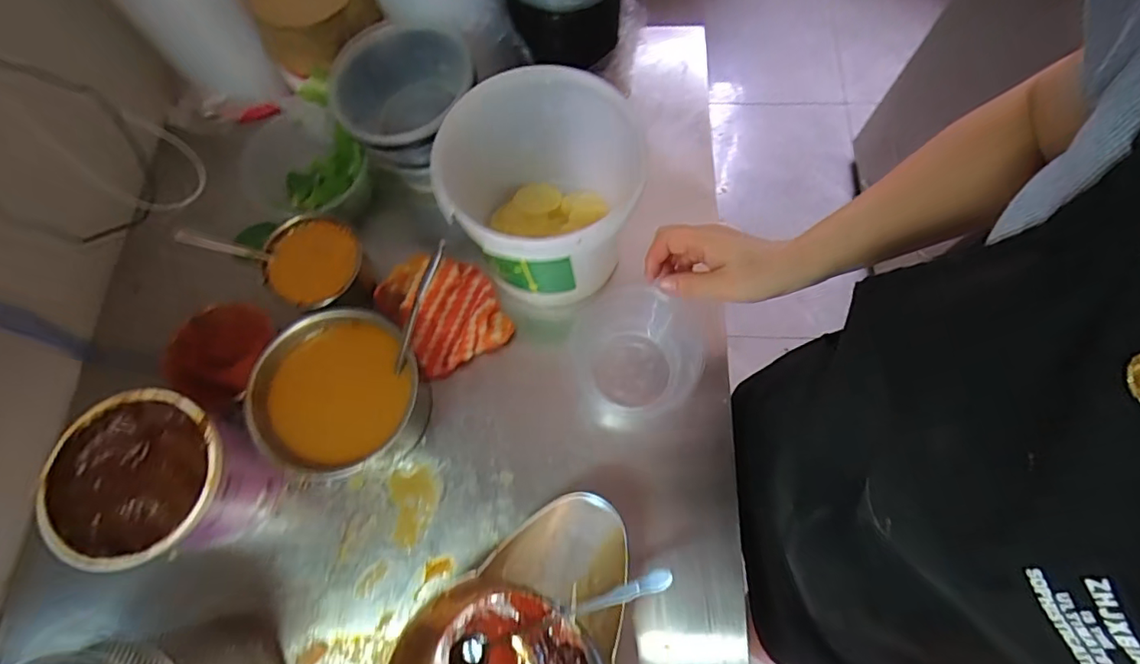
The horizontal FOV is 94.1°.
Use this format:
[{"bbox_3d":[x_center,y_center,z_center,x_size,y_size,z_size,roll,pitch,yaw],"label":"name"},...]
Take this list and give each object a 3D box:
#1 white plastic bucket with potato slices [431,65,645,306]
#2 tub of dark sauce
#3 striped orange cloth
[{"bbox_3d":[-0.032,-0.152,0.607,0.200,0.184,0.213,-1,71,2],"label":"white plastic bucket with potato slices"},{"bbox_3d":[-0.408,0.155,0.556,0.167,0.133,0.156,-1,71,2],"label":"tub of dark sauce"},{"bbox_3d":[-0.160,-0.035,0.662,0.127,0.044,0.167,-33,73,-9],"label":"striped orange cloth"}]

